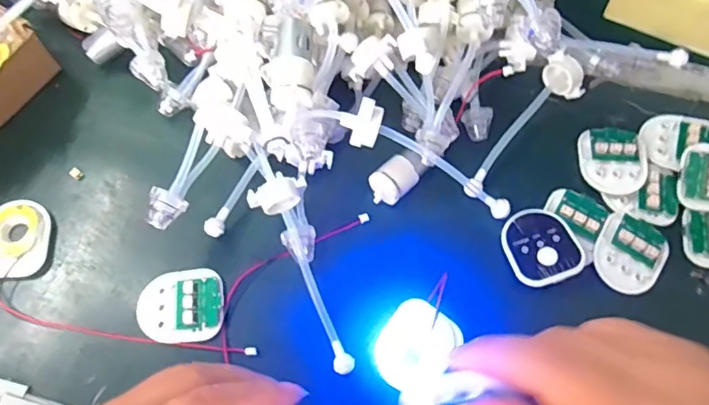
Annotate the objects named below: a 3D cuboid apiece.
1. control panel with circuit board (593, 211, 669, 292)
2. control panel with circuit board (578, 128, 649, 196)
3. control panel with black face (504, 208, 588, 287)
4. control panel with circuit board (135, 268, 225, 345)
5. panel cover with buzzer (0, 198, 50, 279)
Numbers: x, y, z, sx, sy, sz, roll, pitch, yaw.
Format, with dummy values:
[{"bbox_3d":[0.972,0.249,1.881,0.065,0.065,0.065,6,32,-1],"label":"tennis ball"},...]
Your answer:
[{"bbox_3d":[0.203,0.038,0.381,0.048,0.007,0.055,29,69,11],"label":"control panel with circuit board"},{"bbox_3d":[0.203,-0.034,0.407,0.049,0.009,0.054,10,67,3],"label":"control panel with circuit board"},{"bbox_3d":[0.136,0.031,0.379,0.049,0.006,0.057,-18,56,6],"label":"control panel with black face"},{"bbox_3d":[-0.121,0.072,0.362,0.057,0.014,0.050,-7,67,-4],"label":"control panel with circuit board"},{"bbox_3d":[-0.247,0.026,0.377,0.047,0.010,0.057,1,67,-1],"label":"panel cover with buzzer"}]

